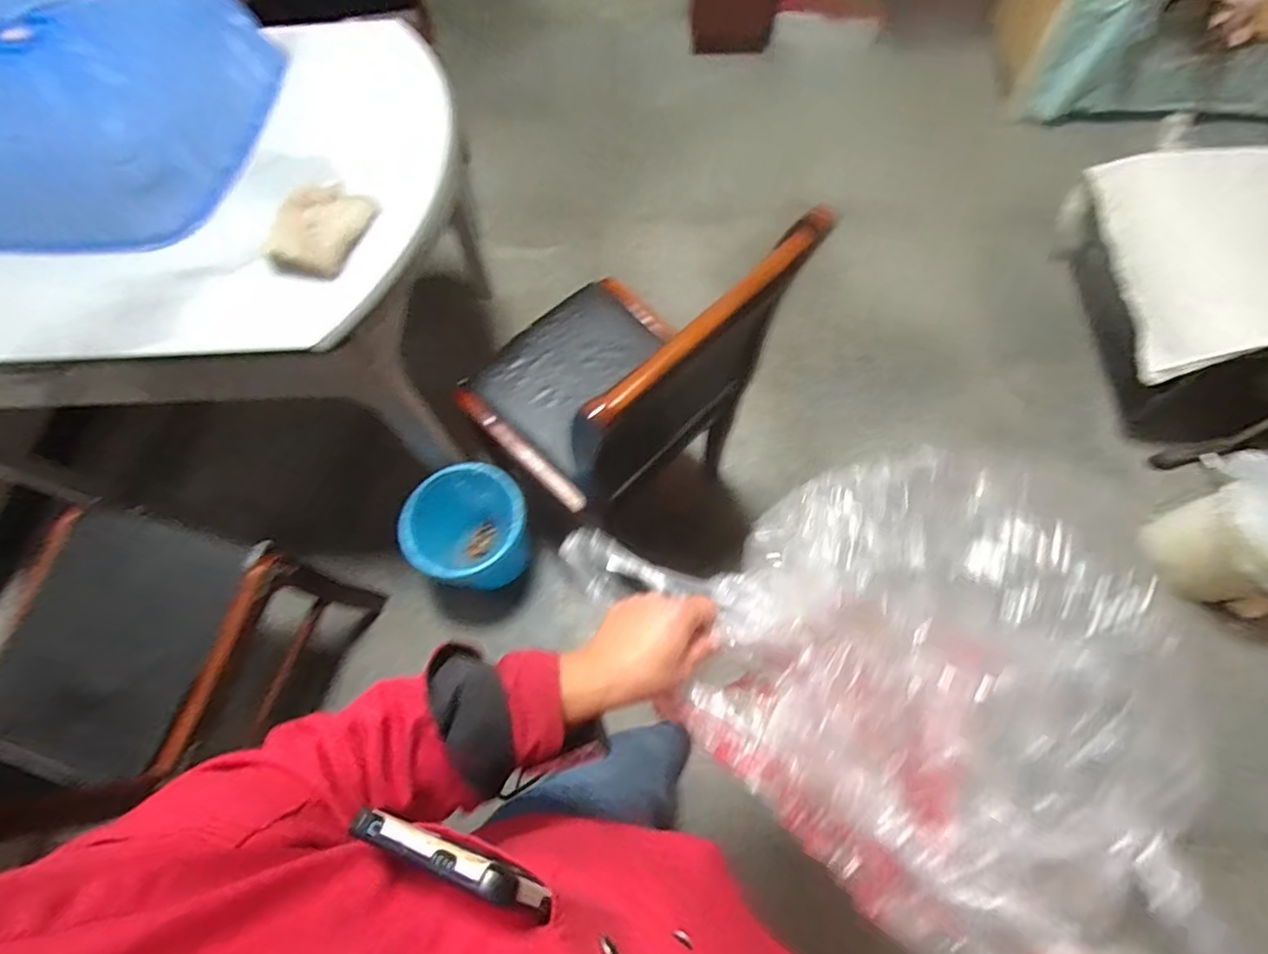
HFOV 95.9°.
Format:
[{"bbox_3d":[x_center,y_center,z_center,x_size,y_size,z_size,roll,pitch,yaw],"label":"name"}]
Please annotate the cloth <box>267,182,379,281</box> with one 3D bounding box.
[{"bbox_3d":[-0.525,-0.412,0.942,0.133,0.050,0.179,17,68,10],"label":"cloth"}]

